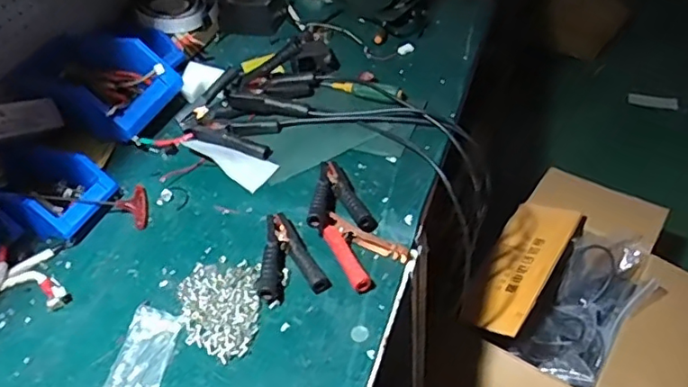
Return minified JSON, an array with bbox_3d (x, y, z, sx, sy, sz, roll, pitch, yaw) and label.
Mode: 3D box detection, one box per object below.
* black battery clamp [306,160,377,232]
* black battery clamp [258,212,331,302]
[{"bbox_3d":[-0.009,-0.001,0.808,0.088,0.038,0.131,-7,44,-2],"label":"black battery clamp"},{"bbox_3d":[-0.062,0.078,0.738,0.082,0.027,0.133,-2,44,3],"label":"black battery clamp"}]

